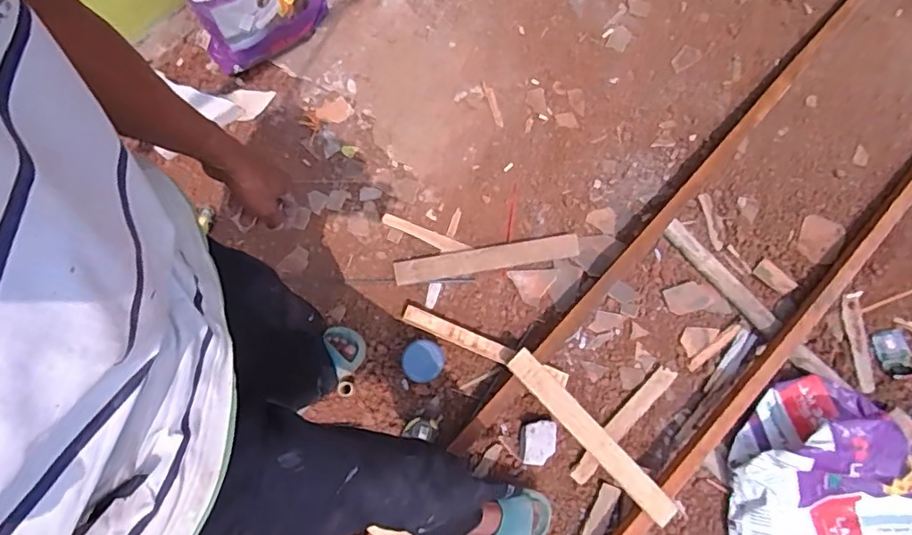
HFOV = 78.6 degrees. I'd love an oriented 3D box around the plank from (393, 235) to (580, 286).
[{"bbox_3d":[0.080,-0.022,1.400,0.462,0.023,0.061,-10,79,-8],"label":"plank"}]

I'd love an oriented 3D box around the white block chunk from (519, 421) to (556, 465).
[{"bbox_3d":[0.191,0.410,1.307,0.083,0.070,0.103,7,78,1],"label":"white block chunk"}]

